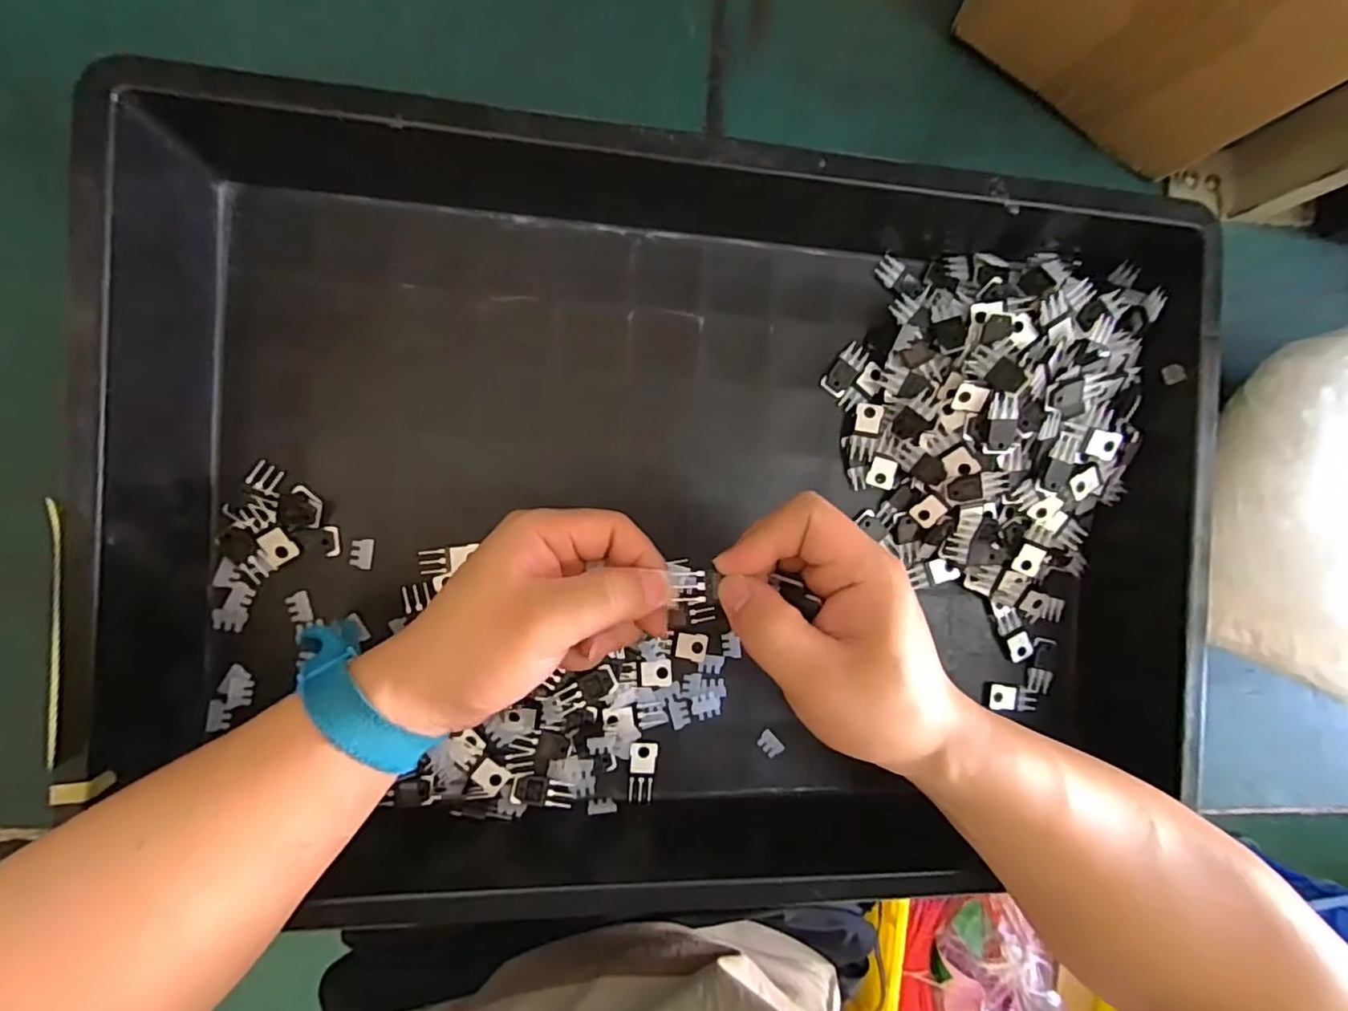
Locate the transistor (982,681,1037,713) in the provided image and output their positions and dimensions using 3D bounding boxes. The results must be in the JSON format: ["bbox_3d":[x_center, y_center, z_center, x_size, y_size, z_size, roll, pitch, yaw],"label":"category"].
[{"bbox_3d":[0.212,0.122,0.379,0.033,0.006,0.016,9,89,-8],"label":"transistor"}]

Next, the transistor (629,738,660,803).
[{"bbox_3d":[-0.018,0.155,0.348,0.016,0.004,0.037,7,89,-8],"label":"transistor"}]

